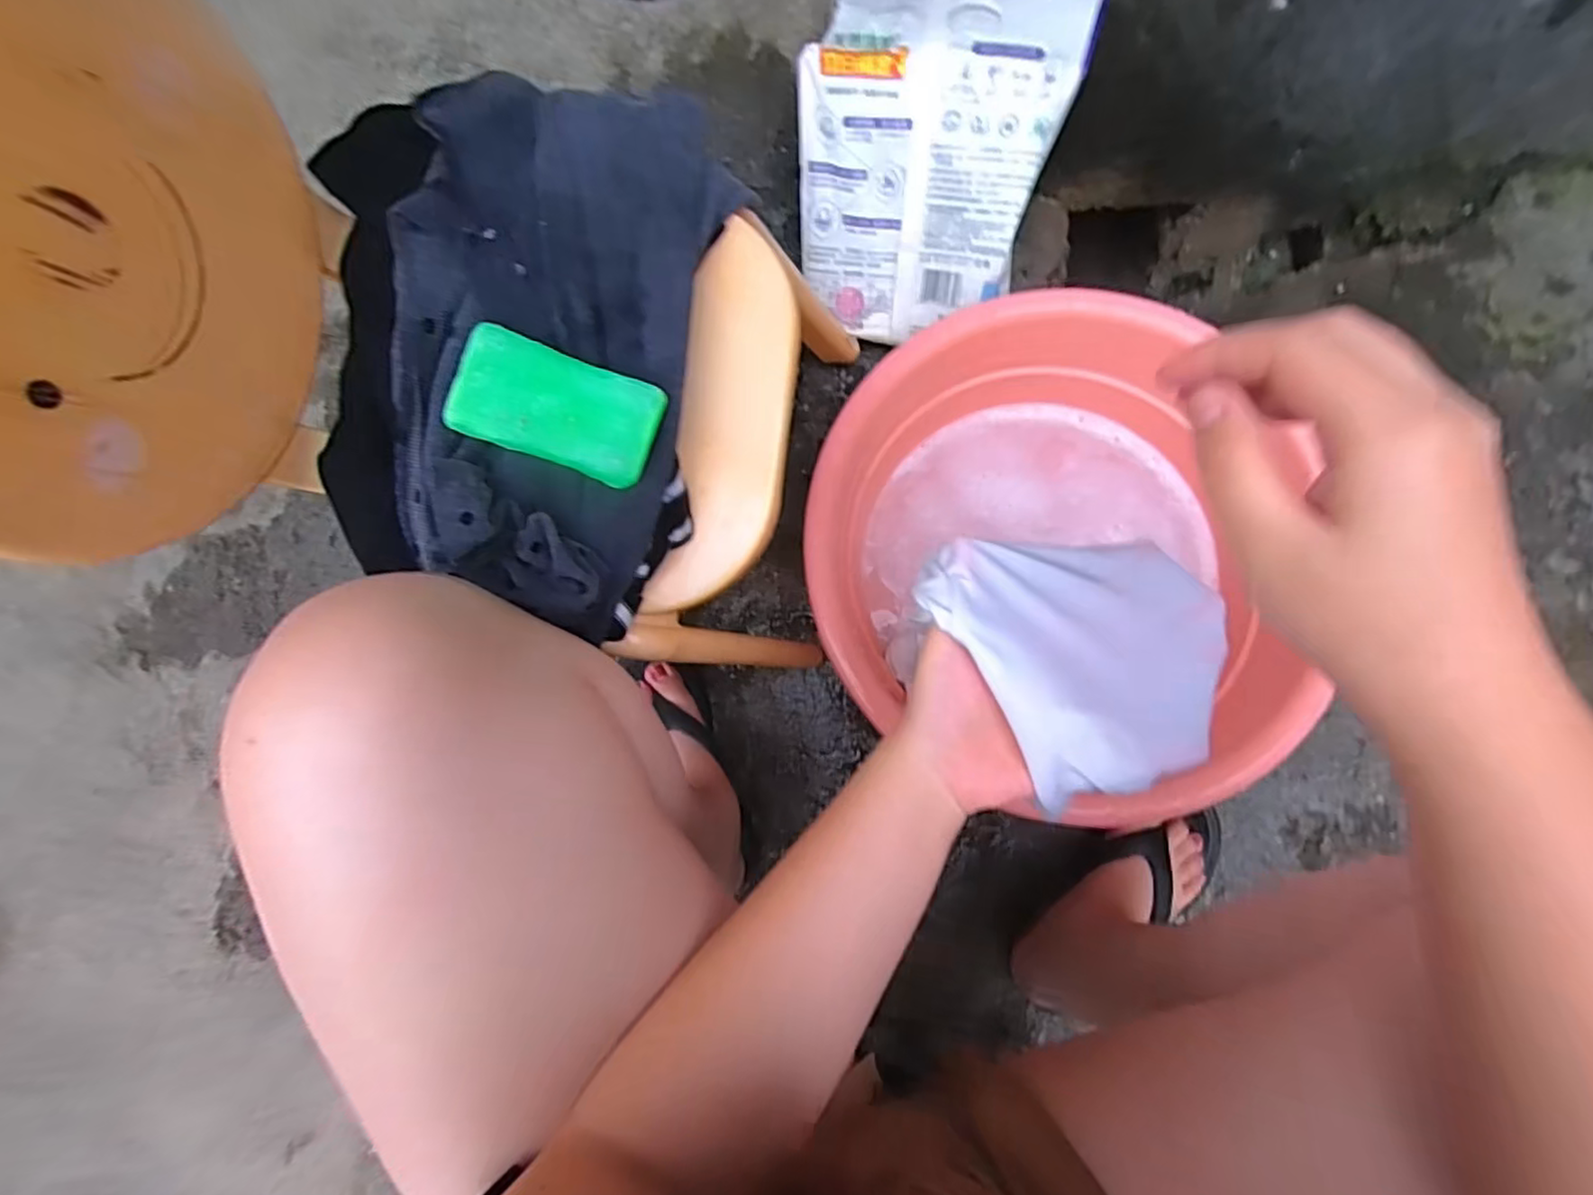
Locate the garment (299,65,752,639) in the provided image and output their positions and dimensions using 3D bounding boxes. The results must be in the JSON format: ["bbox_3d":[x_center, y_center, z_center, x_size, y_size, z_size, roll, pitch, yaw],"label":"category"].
[{"bbox_3d":[-0.162,-0.152,0.390,0.208,0.100,0.311,8,81,4],"label":"garment"}]

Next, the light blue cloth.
[{"bbox_3d":[0.142,0.024,0.329,0.121,0.028,0.139,-25,80,-1],"label":"light blue cloth"}]

